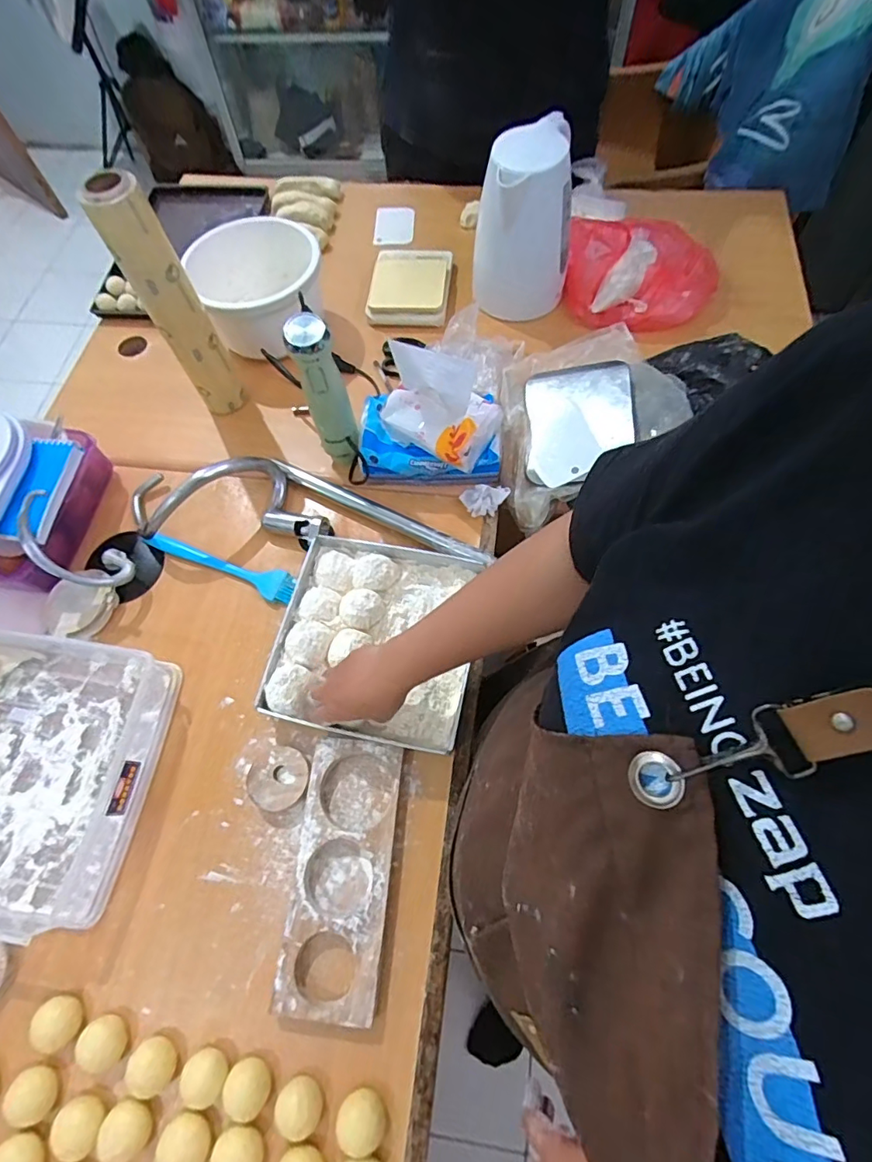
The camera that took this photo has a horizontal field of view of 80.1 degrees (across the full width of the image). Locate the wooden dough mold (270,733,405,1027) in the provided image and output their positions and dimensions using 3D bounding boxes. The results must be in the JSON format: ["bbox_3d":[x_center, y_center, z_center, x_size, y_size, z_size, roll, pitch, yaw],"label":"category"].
[{"bbox_3d":[-0.096,0.290,0.528,0.101,0.026,0.244,4,66,4],"label":"wooden dough mold"}]

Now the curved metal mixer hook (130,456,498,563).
[{"bbox_3d":[-0.175,-0.099,0.685,0.494,0.065,0.125,4,66,5],"label":"curved metal mixer hook"}]

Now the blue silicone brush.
[{"bbox_3d":[-0.284,-0.024,0.684,0.224,0.010,0.039,21,69,11],"label":"blue silicone brush"}]

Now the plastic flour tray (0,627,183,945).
[{"bbox_3d":[-0.518,0.201,0.581,0.389,0.055,0.293,6,67,5],"label":"plastic flour tray"}]

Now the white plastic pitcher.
[{"bbox_3d":[0.131,-0.536,0.800,0.136,0.247,0.120,2,66,3],"label":"white plastic pitcher"}]

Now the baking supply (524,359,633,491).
[{"bbox_3d":[0.189,-0.209,0.690,0.137,0.036,0.170,-2,90,20],"label":"baking supply"}]

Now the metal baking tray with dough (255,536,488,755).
[{"bbox_3d":[-0.071,0.066,0.610,0.222,0.040,0.226,9,67,7],"label":"metal baking tray with dough"}]

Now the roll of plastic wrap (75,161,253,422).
[{"bbox_3d":[-0.333,-0.346,0.674,0.065,0.312,0.054,-33,69,-12],"label":"roll of plastic wrap"}]

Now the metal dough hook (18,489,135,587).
[{"bbox_3d":[-0.438,-0.039,0.623,0.048,0.136,0.079,8,64,35],"label":"metal dough hook"}]

